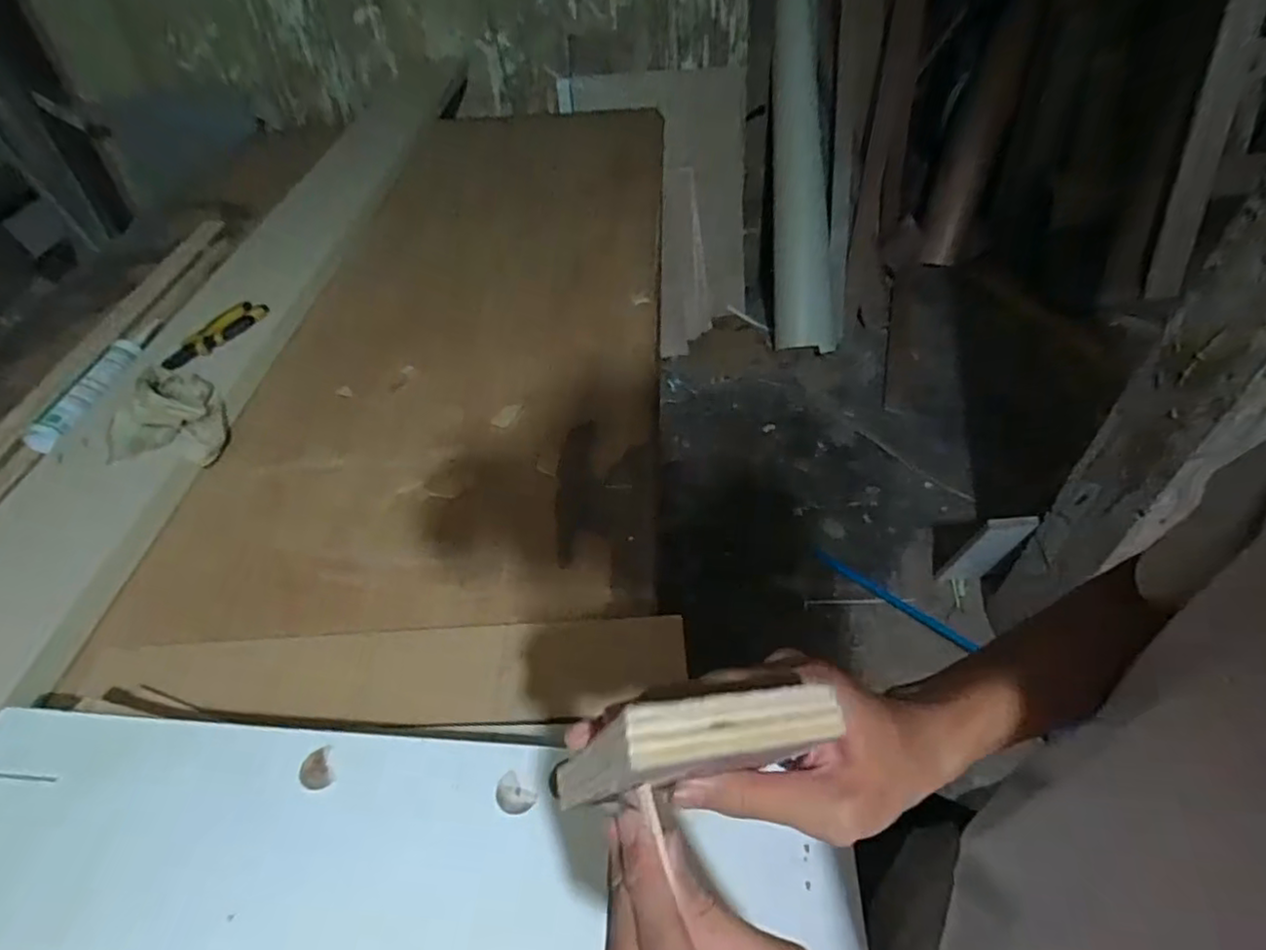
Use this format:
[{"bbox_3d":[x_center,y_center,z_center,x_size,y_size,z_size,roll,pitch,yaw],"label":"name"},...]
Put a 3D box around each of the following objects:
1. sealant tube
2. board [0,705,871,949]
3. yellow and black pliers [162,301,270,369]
[{"bbox_3d":[-0.826,-0.148,0.982,0.040,0.037,0.291,-2,47,3],"label":"sealant tube"},{"bbox_3d":[-0.213,0.309,0.457,0.727,0.026,0.235,1,47,6],"label":"board"},{"bbox_3d":[-0.676,-0.226,1.026,0.047,0.031,0.182,19,51,21],"label":"yellow and black pliers"}]

